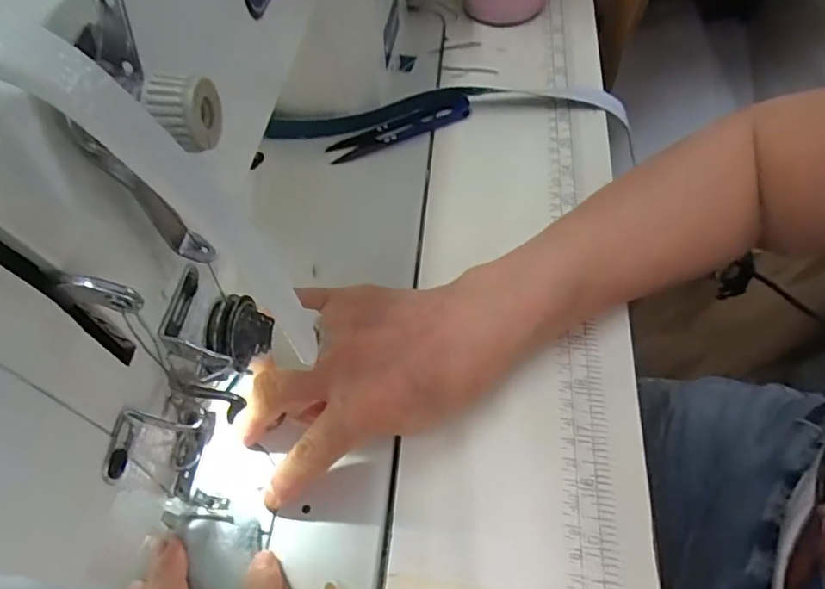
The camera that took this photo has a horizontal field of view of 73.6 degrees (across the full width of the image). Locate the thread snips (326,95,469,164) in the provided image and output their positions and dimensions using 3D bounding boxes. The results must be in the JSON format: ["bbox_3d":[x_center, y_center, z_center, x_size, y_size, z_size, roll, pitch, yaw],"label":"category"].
[{"bbox_3d":[-0.009,-0.119,0.394,0.105,0.016,0.019,-17,59,-8],"label":"thread snips"}]

